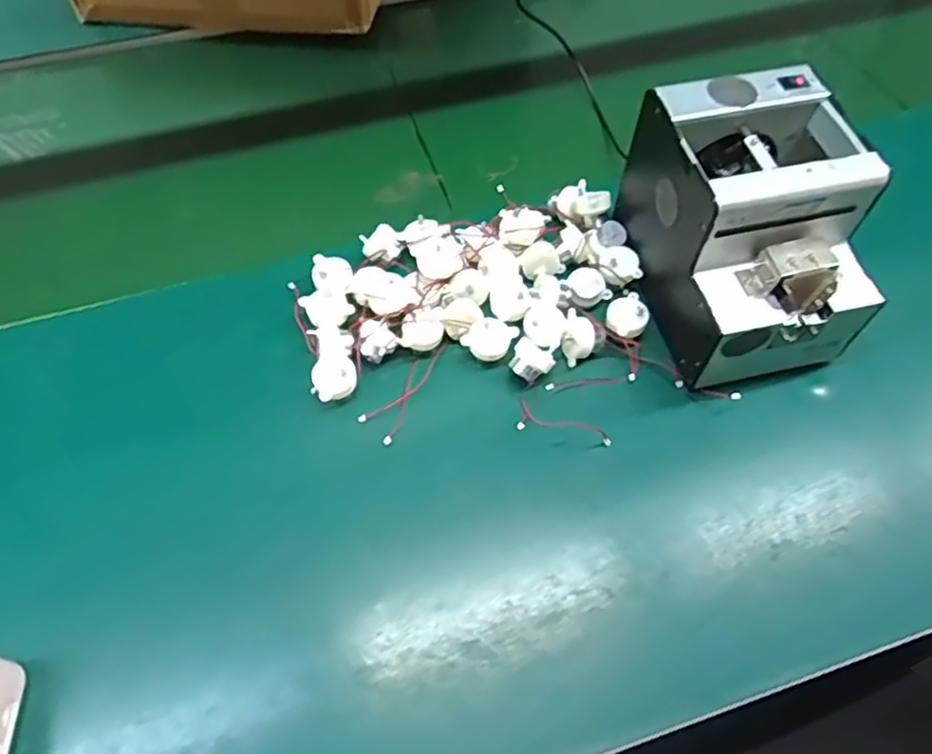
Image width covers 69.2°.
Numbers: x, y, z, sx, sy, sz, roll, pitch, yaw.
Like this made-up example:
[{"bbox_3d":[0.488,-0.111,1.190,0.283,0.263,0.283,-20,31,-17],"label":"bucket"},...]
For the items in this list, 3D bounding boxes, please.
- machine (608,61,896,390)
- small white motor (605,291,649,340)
[{"bbox_3d":[0.212,-0.111,0.511,0.127,0.144,0.175,-12,62,-5],"label":"machine"},{"bbox_3d":[0.128,-0.047,0.541,0.032,0.024,0.038,-17,63,-8],"label":"small white motor"}]

